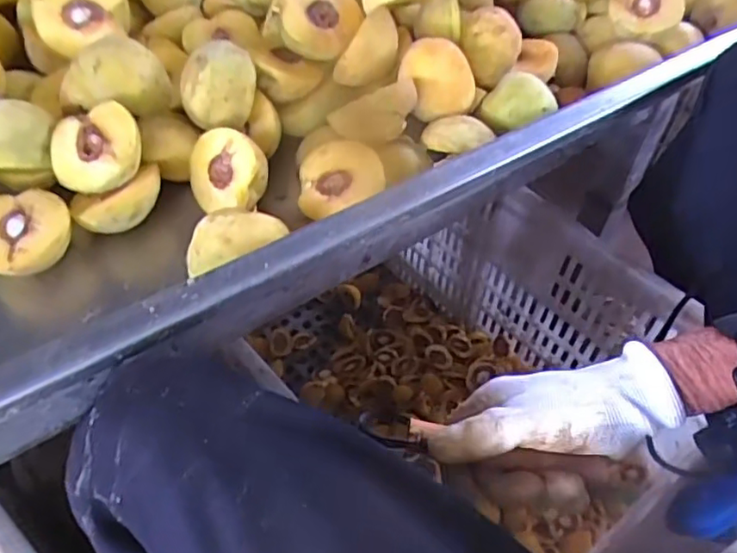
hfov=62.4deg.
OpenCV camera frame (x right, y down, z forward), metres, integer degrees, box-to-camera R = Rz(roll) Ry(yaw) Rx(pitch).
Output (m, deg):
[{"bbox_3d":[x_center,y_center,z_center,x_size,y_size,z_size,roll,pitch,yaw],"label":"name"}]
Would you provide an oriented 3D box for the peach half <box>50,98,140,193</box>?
[{"bbox_3d":[-0.185,-0.085,0.428,0.063,0.031,0.062,-3,74,9],"label":"peach half"}]

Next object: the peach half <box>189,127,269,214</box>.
[{"bbox_3d":[-0.099,-0.077,0.444,0.057,0.060,0.030,25,18,24],"label":"peach half"}]

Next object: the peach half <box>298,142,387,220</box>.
[{"bbox_3d":[-0.018,-0.066,0.437,0.057,0.031,0.055,-6,70,16],"label":"peach half"}]

